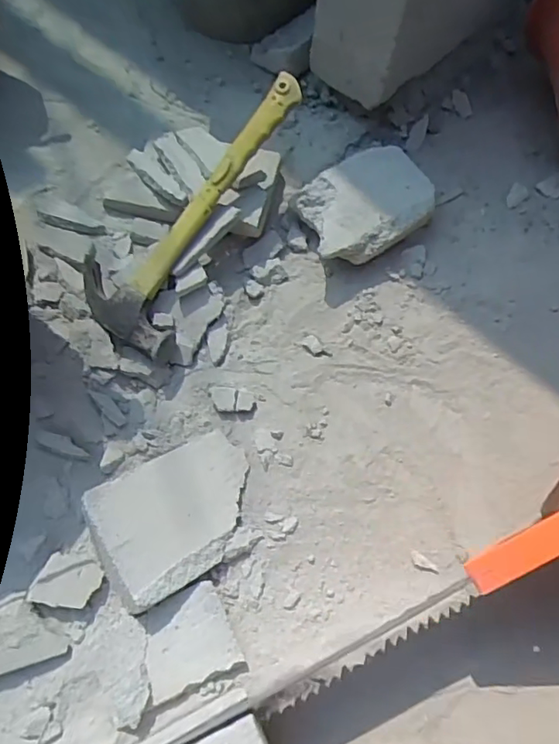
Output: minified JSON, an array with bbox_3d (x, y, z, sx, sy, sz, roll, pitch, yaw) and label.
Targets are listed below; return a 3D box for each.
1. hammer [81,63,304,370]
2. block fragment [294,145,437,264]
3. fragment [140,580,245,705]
[{"bbox_3d":[-0.076,-0.155,0.521,0.111,0.026,0.285,33,84,12],"label":"hammer"},{"bbox_3d":[0.089,-0.167,0.582,0.144,0.056,0.094,-29,70,-14],"label":"block fragment"},{"bbox_3d":[-0.071,0.204,0.435,0.069,0.018,0.064,-22,69,-12],"label":"fragment"}]

